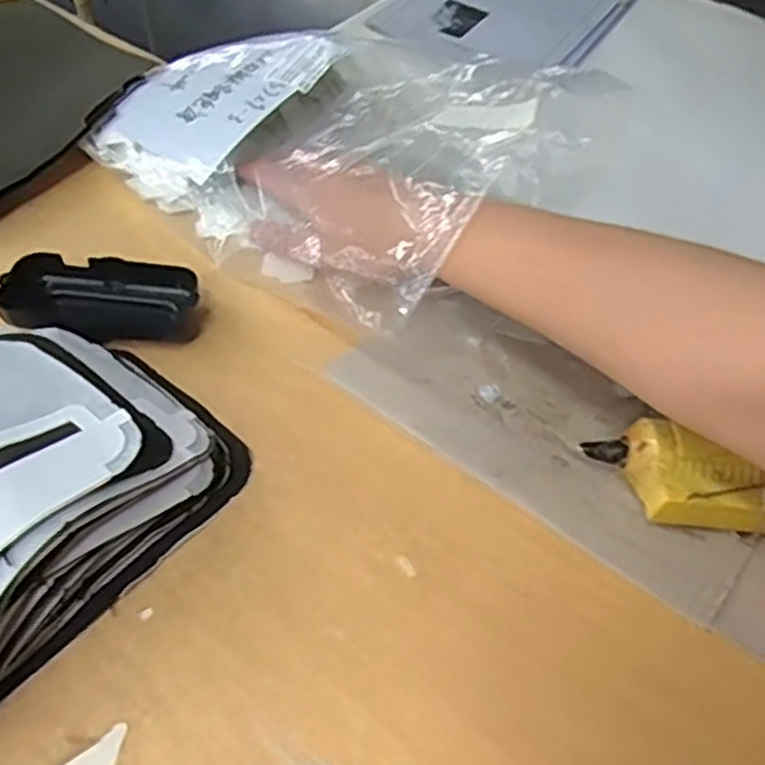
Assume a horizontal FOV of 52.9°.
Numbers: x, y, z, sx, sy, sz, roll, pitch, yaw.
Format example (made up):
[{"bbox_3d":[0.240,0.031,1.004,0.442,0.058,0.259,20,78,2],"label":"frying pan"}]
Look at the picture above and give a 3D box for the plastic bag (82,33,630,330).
[{"bbox_3d":[-0.039,-0.165,0.491,0.304,0.129,0.164,36,56,24],"label":"plastic bag"}]

